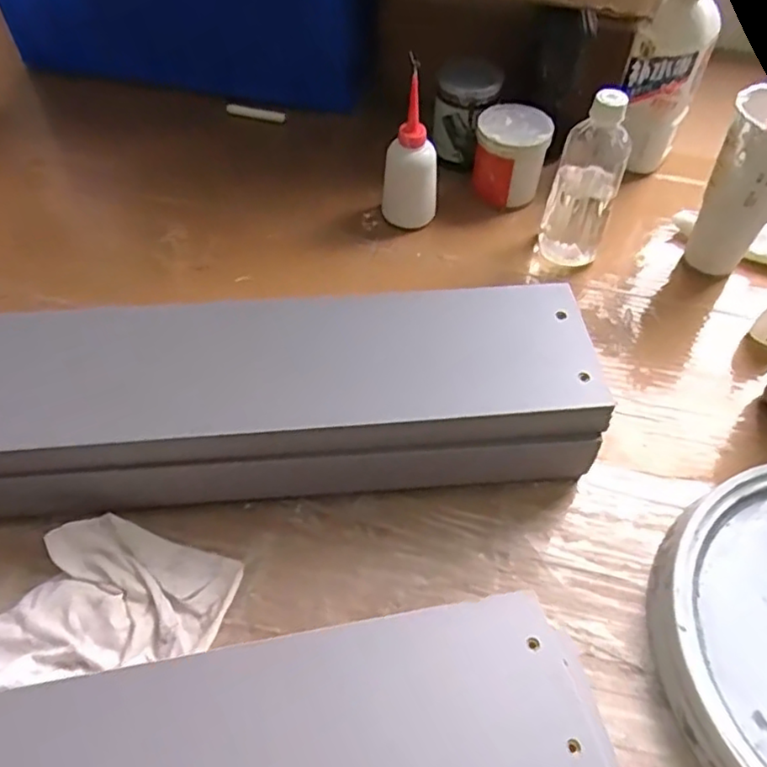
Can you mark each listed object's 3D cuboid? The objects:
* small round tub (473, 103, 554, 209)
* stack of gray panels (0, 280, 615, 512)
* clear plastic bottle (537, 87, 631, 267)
[{"bbox_3d":[0.145,-0.262,0.745,0.083,0.094,0.081,10,53,5],"label":"small round tub"},{"bbox_3d":[-0.109,0.014,0.514,0.546,0.120,0.130,-3,53,-4],"label":"stack of gray panels"},{"bbox_3d":[0.209,-0.209,0.651,0.068,0.179,0.059,18,54,11],"label":"clear plastic bottle"}]

